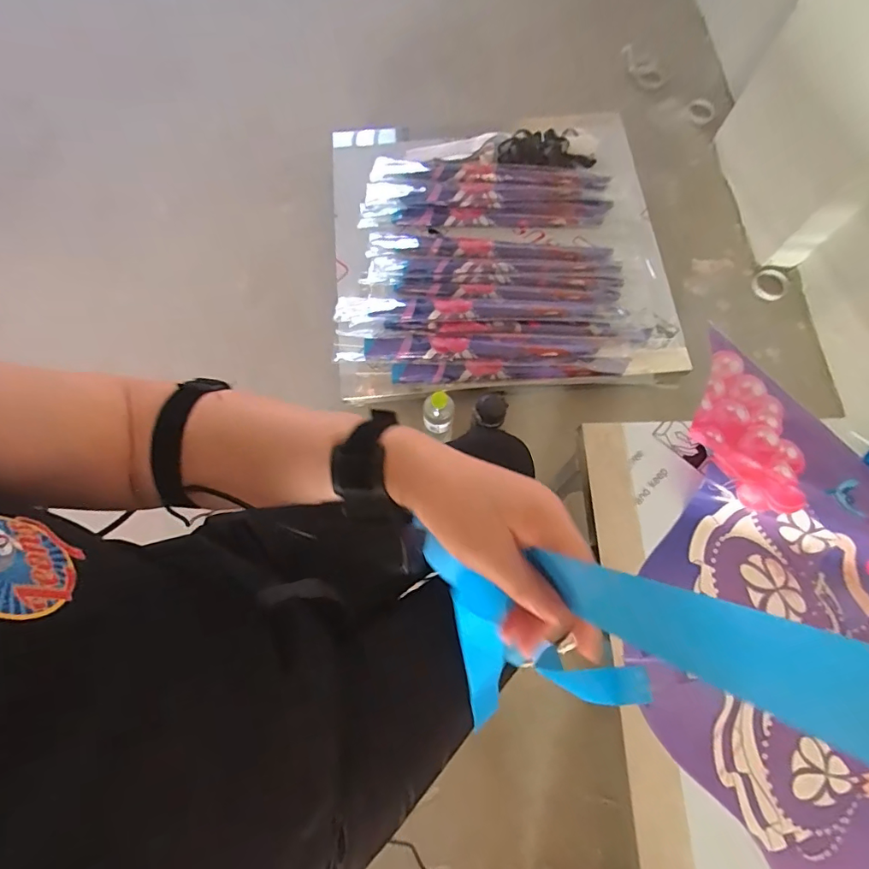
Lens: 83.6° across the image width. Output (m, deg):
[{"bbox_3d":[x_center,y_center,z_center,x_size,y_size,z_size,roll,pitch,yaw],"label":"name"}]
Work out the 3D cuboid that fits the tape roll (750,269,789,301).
[{"bbox_3d":[0.888,-0.395,1.283,0.085,0.018,0.102,40,76,12],"label":"tape roll"}]

